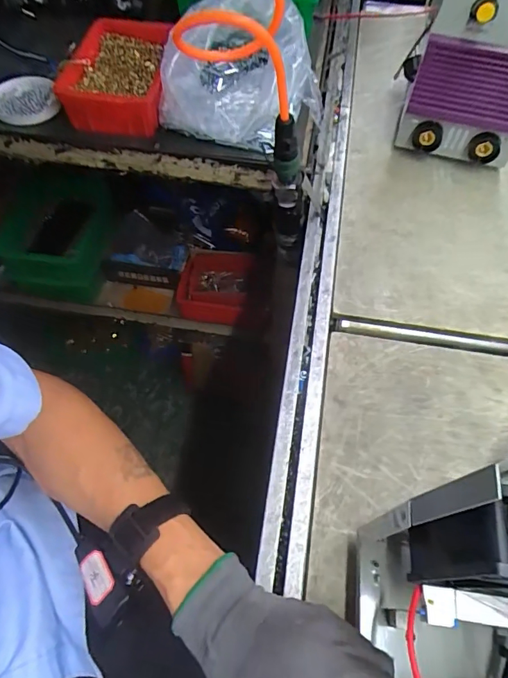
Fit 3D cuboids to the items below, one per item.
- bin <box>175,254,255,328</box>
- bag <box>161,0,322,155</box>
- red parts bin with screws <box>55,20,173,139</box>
[{"bbox_3d":[-0.074,-0.107,0.936,0.164,0.072,0.133,5,60,2],"label":"bin"},{"bbox_3d":[-0.005,-0.360,0.617,0.197,0.123,0.195,21,61,10],"label":"bag"},{"bbox_3d":[-0.191,-0.377,0.647,0.133,0.063,0.190,6,60,2],"label":"red parts bin with screws"}]

